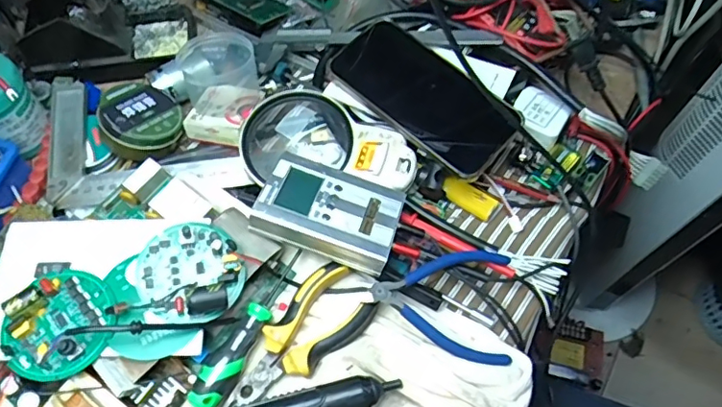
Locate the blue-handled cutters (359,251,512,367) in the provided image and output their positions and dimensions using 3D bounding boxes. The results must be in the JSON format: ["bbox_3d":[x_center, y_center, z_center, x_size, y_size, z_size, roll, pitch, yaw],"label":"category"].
[{"bbox_3d":[0.056,0.071,0.397,0.107,0.025,0.081,4,62,0],"label":"blue-handled cutters"}]

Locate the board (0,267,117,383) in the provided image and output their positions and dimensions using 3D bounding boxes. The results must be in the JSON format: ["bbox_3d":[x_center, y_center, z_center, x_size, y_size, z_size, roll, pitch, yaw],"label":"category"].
[{"bbox_3d":[-0.196,0.076,0.351,0.062,0.018,0.070,28,64,12],"label":"board"}]

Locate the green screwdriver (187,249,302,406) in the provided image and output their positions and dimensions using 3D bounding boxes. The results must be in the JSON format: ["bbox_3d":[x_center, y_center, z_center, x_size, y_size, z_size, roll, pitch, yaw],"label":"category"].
[{"bbox_3d":[-0.077,0.087,0.386,0.020,0.016,0.126,29,65,13],"label":"green screwdriver"}]

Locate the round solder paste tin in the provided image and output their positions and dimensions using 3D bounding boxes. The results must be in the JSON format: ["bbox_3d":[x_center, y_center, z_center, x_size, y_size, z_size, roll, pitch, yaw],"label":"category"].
[{"bbox_3d":[-0.191,-0.071,0.472,0.065,0.031,0.065,14,52,-18],"label":"round solder paste tin"}]

